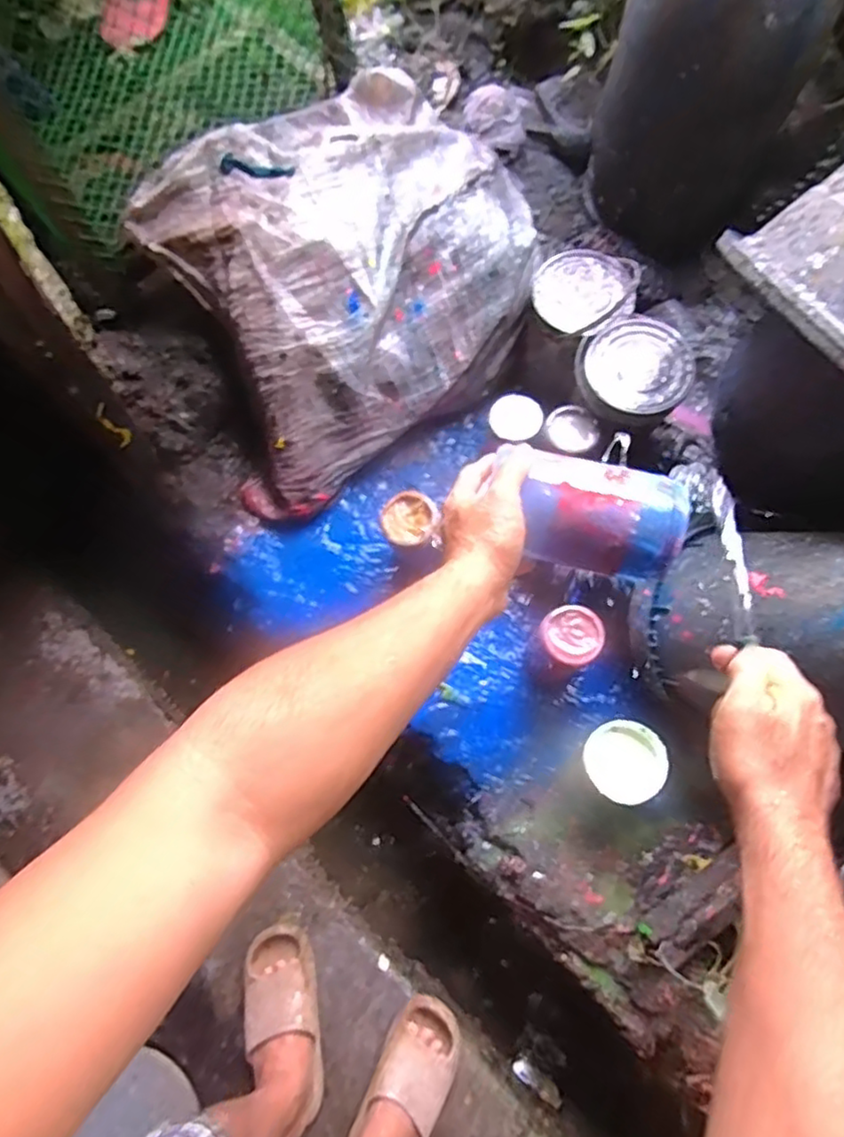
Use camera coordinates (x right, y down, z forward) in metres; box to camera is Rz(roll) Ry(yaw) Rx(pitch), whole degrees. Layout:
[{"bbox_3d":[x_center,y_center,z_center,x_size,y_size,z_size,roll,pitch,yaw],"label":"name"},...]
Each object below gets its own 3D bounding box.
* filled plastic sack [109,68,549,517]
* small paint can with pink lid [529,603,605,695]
[{"bbox_3d":[-0.119,-0.528,1.198,0.652,0.292,0.532,-33,72,-10],"label":"filled plastic sack"},{"bbox_3d":[0.222,0.132,1.052,0.093,0.168,0.107,29,73,12],"label":"small paint can with pink lid"}]

